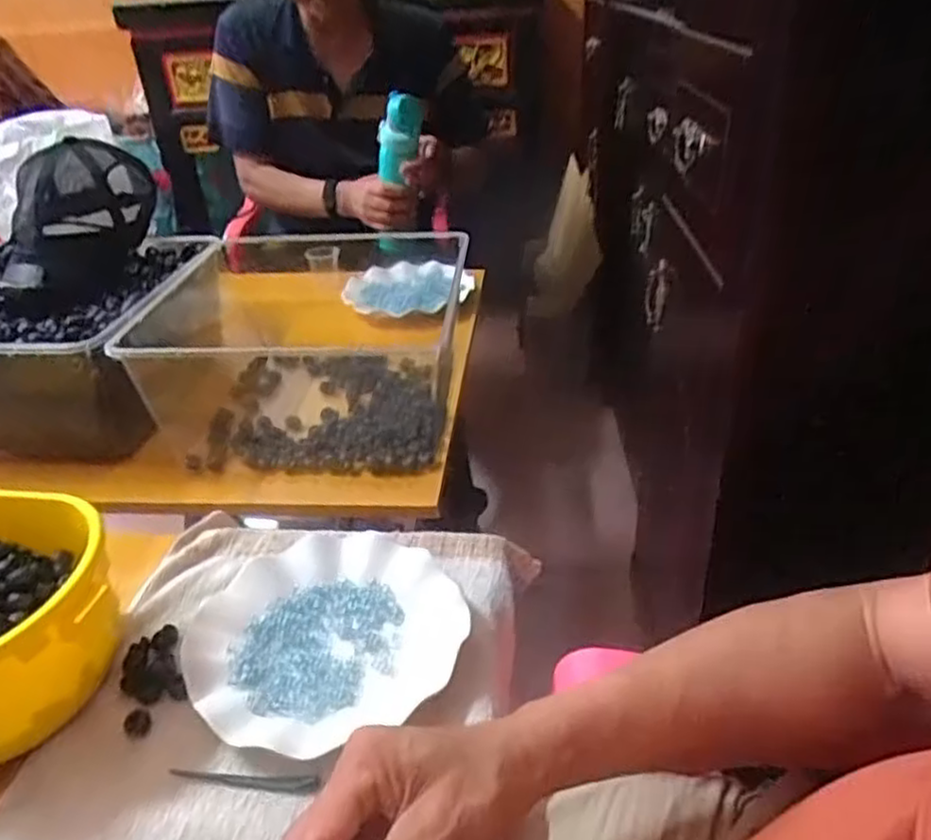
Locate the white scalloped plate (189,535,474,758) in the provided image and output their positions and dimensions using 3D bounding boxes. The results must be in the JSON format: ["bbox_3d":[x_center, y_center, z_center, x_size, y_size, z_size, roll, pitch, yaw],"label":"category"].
[{"bbox_3d":[-0.096,0.145,0.500,0.177,0.024,0.174,-2,32,1],"label":"white scalloped plate"}]

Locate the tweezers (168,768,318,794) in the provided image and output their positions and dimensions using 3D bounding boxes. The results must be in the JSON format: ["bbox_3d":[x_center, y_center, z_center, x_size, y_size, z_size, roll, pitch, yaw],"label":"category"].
[{"bbox_3d":[-0.131,0.210,0.425,0.090,0.012,0.009,2,32,9],"label":"tweezers"}]

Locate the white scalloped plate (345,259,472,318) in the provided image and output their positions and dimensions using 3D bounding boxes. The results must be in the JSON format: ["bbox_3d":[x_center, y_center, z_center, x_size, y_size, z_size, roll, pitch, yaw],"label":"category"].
[{"bbox_3d":[-0.078,-0.189,1.009,0.172,0.022,0.102,-1,48,1],"label":"white scalloped plate"}]

